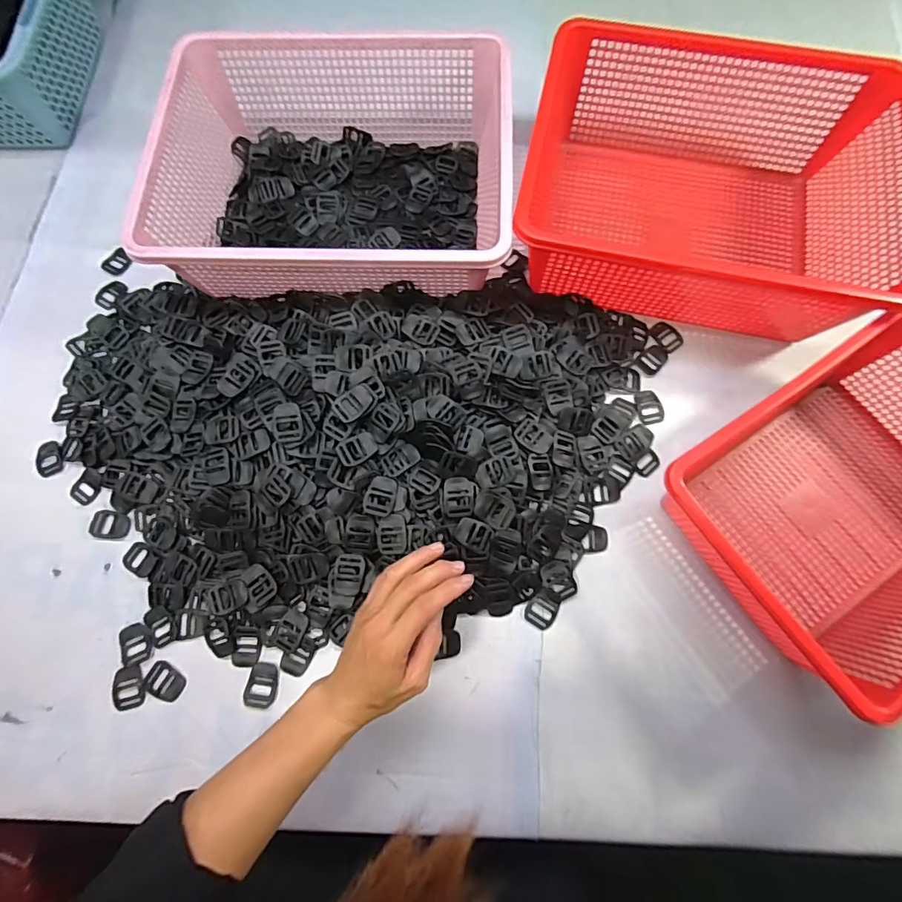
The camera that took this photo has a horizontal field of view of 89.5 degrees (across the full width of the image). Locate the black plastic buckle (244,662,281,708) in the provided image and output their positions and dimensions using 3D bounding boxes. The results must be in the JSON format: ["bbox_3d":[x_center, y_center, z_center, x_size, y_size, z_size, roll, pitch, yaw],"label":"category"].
[{"bbox_3d":[-0.181,0.225,0.438,0.030,0.004,0.039,5,73,5],"label":"black plastic buckle"}]

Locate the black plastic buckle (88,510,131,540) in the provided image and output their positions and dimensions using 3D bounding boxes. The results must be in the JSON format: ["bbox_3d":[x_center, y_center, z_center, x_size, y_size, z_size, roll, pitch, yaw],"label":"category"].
[{"bbox_3d":[-0.362,0.079,0.485,0.044,0.005,0.028,7,74,6],"label":"black plastic buckle"}]

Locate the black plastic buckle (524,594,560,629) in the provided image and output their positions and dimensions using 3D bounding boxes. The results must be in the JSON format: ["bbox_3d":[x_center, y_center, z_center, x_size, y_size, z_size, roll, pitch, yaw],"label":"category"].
[{"bbox_3d":[0.090,0.160,0.451,0.030,0.004,0.030,27,76,11],"label":"black plastic buckle"}]

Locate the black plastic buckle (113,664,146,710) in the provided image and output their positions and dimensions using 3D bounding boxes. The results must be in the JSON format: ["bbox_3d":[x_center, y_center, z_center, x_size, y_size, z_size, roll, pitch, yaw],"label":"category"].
[{"bbox_3d":[-0.311,0.228,0.439,0.031,0.004,0.039,-6,73,2],"label":"black plastic buckle"}]

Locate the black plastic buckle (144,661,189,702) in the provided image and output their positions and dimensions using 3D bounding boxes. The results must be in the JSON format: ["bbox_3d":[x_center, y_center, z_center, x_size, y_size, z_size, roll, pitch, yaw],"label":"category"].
[{"bbox_3d":[-0.277,0.222,0.440,0.038,0.004,0.028,23,76,10],"label":"black plastic buckle"}]

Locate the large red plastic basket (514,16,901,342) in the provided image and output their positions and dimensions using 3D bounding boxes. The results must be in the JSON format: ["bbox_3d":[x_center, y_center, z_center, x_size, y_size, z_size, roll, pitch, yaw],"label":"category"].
[{"bbox_3d":[0.277,-0.298,0.513,0.366,0.128,0.307,14,74,7],"label":"large red plastic basket"}]

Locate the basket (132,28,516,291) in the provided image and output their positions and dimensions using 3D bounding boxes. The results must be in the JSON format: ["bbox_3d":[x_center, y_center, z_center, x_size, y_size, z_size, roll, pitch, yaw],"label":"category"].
[{"bbox_3d":[-0.125,-0.328,0.536,0.370,0.127,0.322,0,73,4],"label":"basket"}]

